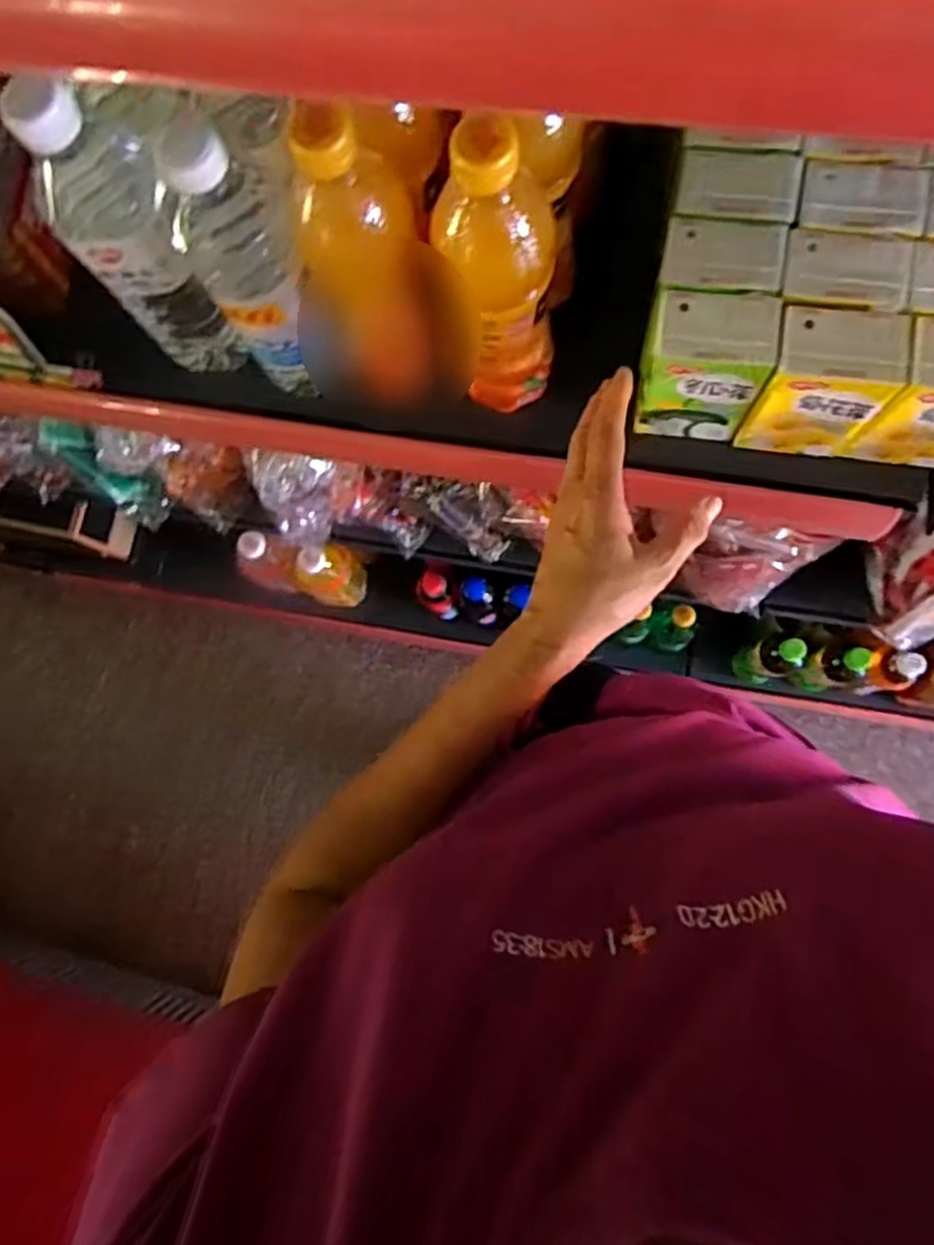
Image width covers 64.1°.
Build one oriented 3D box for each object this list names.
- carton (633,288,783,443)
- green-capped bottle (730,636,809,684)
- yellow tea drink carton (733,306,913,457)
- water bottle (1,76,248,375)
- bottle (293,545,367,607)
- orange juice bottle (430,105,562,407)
[{"bbox_3d":[0.139,-0.151,0.452,0.069,0.095,0.042,6,83,6],"label":"carton"},{"bbox_3d":[0.464,0.057,1.133,0.062,0.177,0.066,-1,82,5],"label":"green-capped bottle"},{"bbox_3d":[0.206,-0.139,0.444,0.065,0.099,0.040,7,83,6],"label":"yellow tea drink carton"},{"bbox_3d":[-0.194,-0.219,0.451,0.061,0.215,0.064,-44,81,-1],"label":"water bottle"},{"bbox_3d":[-0.240,-0.084,1.245,0.101,0.165,0.093,-1,82,5],"label":"bottle"},{"bbox_3d":[0.018,-0.184,0.416,0.062,0.190,0.053,-4,82,5],"label":"orange juice bottle"}]

